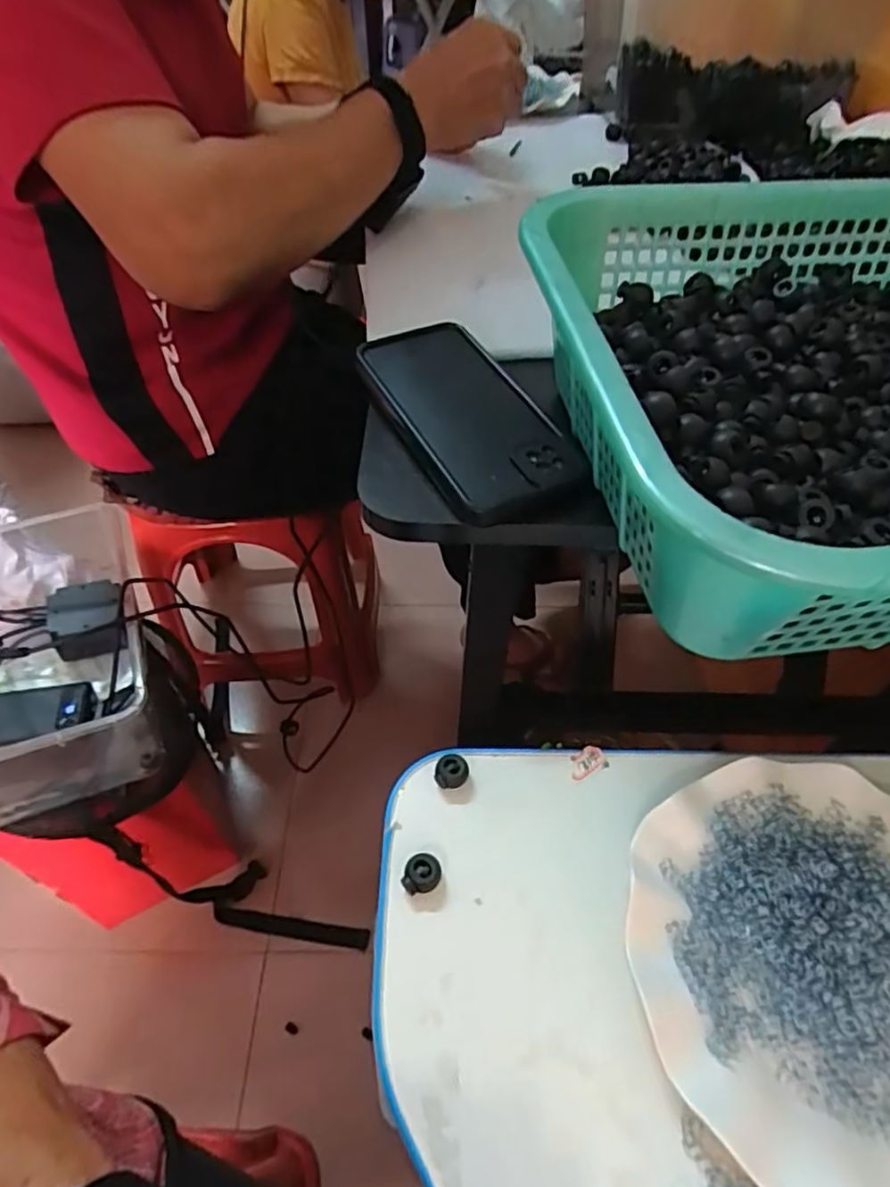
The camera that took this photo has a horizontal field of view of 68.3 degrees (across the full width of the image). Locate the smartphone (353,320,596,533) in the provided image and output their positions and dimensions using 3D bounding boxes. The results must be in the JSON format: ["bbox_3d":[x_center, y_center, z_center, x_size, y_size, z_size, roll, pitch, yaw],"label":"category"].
[{"bbox_3d":[0.010,-0.106,0.388,0.079,0.015,0.160,-18,53,-16],"label":"smartphone"}]

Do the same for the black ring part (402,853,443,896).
[{"bbox_3d":[-0.011,0.138,0.323,0.019,0.009,0.016,-4,51,-4],"label":"black ring part"}]

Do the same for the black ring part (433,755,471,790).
[{"bbox_3d":[0.004,0.097,0.355,0.017,0.010,0.015,11,51,8],"label":"black ring part"}]

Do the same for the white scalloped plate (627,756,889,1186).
[{"bbox_3d":[0.176,0.163,0.291,0.178,0.018,0.176,1,50,-1],"label":"white scalloped plate"}]

